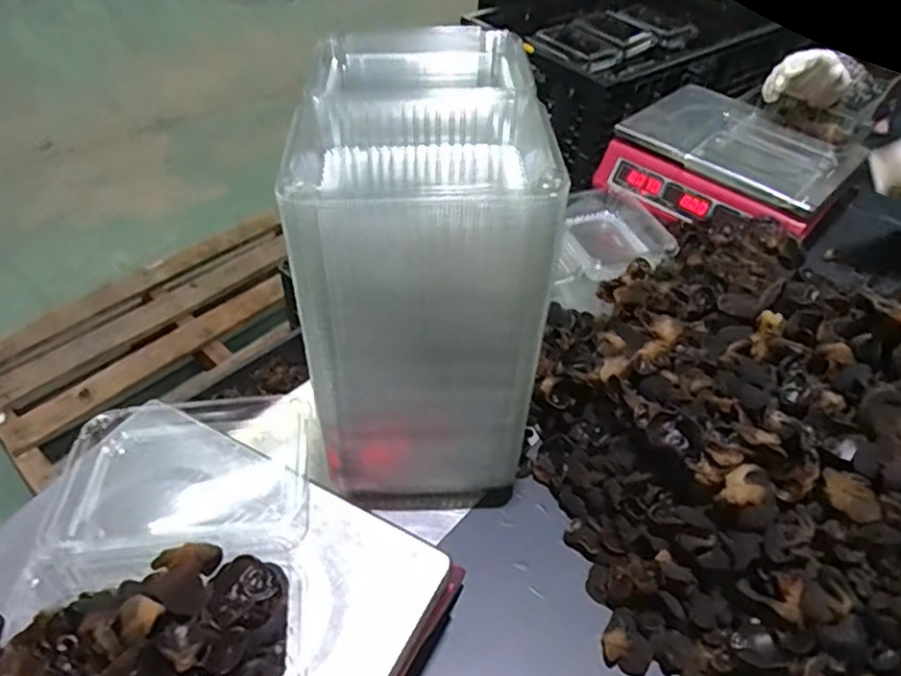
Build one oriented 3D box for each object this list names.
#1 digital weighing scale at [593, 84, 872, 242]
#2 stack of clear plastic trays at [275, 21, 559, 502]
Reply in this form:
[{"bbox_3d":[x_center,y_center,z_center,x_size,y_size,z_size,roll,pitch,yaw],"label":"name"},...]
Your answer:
[{"bbox_3d":[0.409,-0.258,0.920,0.292,0.089,0.292,-31,55,-29],"label":"digital weighing scale"},{"bbox_3d":[-0.013,-0.052,0.548,0.182,0.323,0.246,5,46,1],"label":"stack of clear plastic trays"}]

